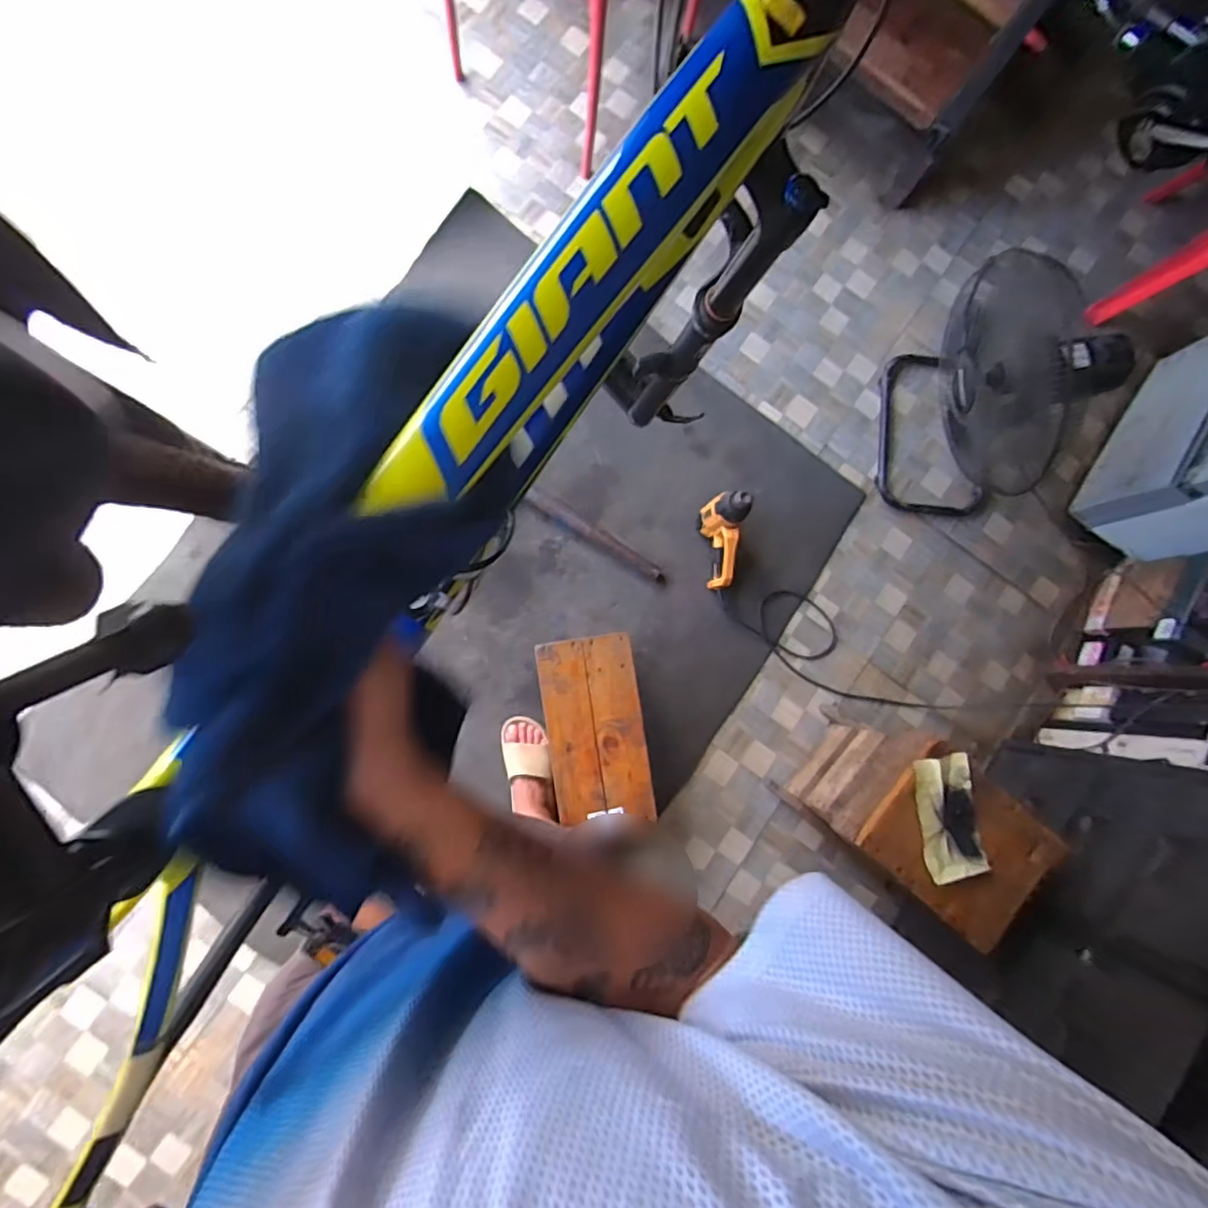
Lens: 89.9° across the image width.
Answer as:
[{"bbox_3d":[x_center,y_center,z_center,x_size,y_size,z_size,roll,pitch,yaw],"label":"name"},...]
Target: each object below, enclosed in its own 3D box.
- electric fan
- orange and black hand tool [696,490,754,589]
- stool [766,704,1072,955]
[{"bbox_3d":[0.865,-0.475,1.341,0.279,0.572,0.429,2,85,-5],"label":"electric fan"},{"bbox_3d":[0.281,-0.151,1.434,0.084,0.263,0.205,5,84,-5],"label":"orange and black hand tool"},{"bbox_3d":[0.652,0.462,1.318,0.341,0.479,0.292,39,83,-1],"label":"stool"}]

